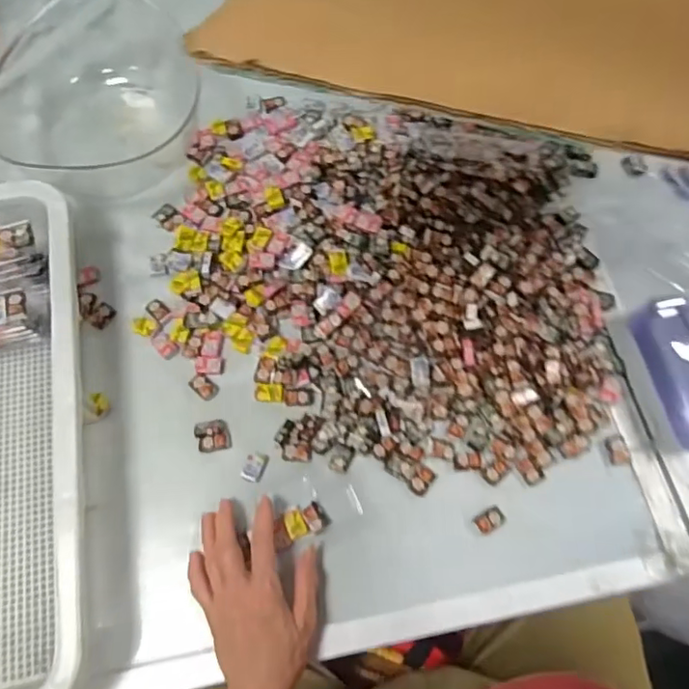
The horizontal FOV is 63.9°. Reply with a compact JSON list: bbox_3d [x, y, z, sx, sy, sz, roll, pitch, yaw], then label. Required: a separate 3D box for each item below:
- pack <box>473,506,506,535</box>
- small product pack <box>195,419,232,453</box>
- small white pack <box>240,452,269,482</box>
[{"bbox_3d":[0.131,0.158,0.497,0.029,0.004,0.016,-28,72,-9],"label":"pack"},{"bbox_3d":[-0.126,0.087,0.527,0.030,0.013,0.028,-17,70,-6],"label":"small product pack"},{"bbox_3d":[-0.085,0.115,0.519,0.021,0.008,0.027,17,71,7],"label":"small white pack"}]

